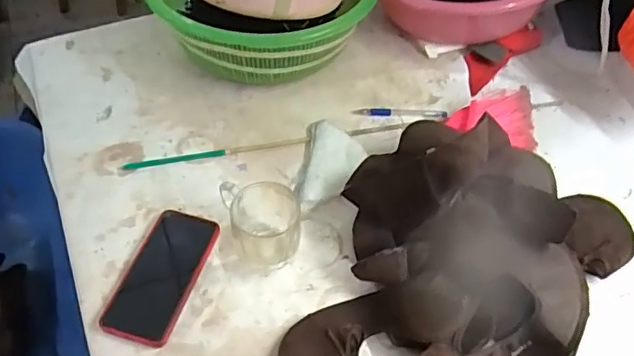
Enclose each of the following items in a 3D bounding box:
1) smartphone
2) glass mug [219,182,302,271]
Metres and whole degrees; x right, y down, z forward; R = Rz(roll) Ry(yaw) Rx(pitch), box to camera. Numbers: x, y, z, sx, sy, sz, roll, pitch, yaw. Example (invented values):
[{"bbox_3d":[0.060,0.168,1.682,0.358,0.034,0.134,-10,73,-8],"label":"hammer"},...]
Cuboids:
[{"bbox_3d":[-0.174,0.106,0.626,0.080,0.013,0.159,13,52,9],"label":"smartphone"},{"bbox_3d":[-0.061,0.052,0.637,0.076,0.073,0.094,-12,52,-11],"label":"glass mug"}]

